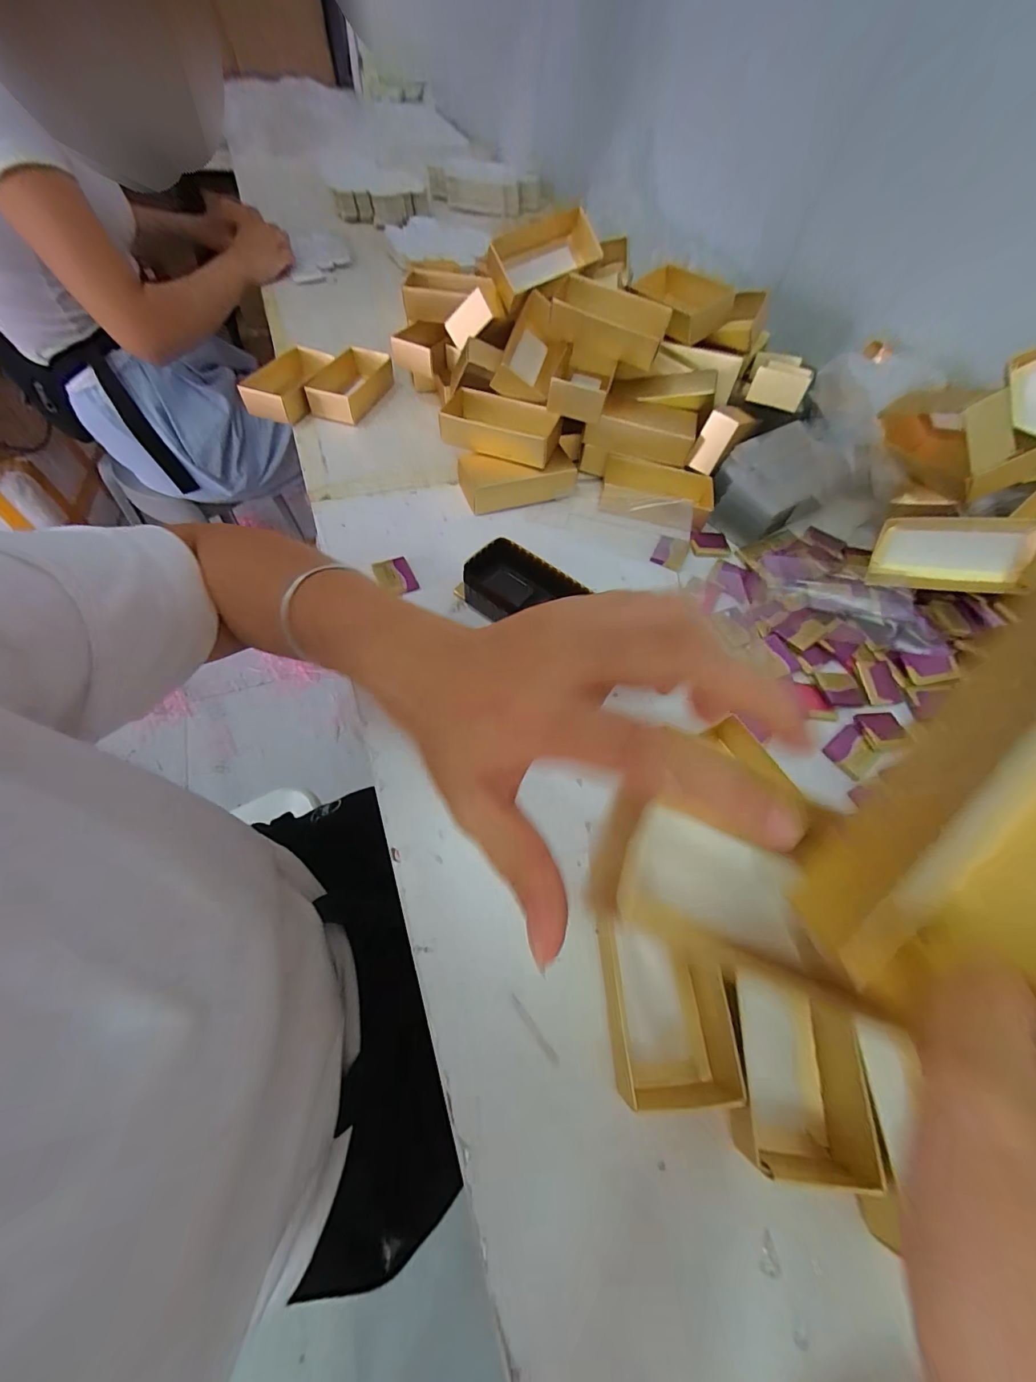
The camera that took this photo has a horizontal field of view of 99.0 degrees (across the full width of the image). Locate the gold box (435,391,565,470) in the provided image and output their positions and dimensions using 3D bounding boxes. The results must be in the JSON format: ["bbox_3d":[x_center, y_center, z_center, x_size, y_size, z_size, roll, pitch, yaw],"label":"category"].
[{"bbox_3d":[-0.017,-0.277,0.463,0.119,0.031,0.058,18,59,5],"label":"gold box"}]

